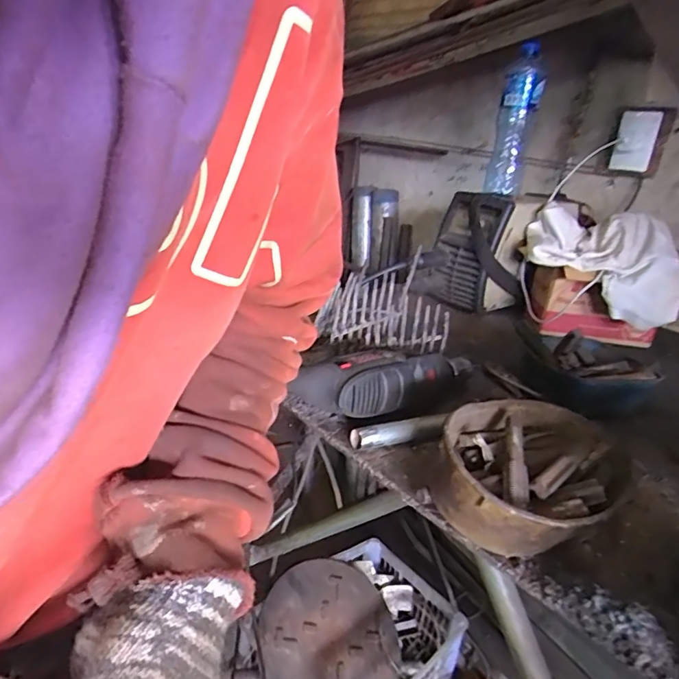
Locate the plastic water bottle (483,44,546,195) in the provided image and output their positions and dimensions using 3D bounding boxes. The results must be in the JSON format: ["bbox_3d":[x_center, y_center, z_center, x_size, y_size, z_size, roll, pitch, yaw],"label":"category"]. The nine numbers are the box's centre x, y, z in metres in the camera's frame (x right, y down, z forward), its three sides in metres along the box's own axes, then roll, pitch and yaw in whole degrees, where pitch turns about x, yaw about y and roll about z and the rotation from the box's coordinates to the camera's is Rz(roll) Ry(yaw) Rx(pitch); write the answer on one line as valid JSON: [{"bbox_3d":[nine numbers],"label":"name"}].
[{"bbox_3d":[0.342,-0.412,0.947,0.074,0.251,0.086,10,23,6],"label":"plastic water bottle"}]

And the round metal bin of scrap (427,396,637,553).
[{"bbox_3d":[0.173,0.117,0.440,0.191,0.067,0.139,-14,31,-42],"label":"round metal bin of scrap"}]

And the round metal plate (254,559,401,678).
[{"bbox_3d":[-0.021,0.629,1.034,0.299,0.021,0.299,15,40,-13],"label":"round metal plate"}]

